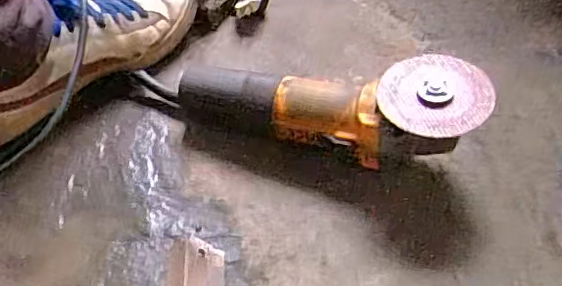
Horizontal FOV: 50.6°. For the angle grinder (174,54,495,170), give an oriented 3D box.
[{"bbox_3d":[0.044,-0.031,0.550,0.287,0.079,0.088,3,48,27],"label":"angle grinder"}]

